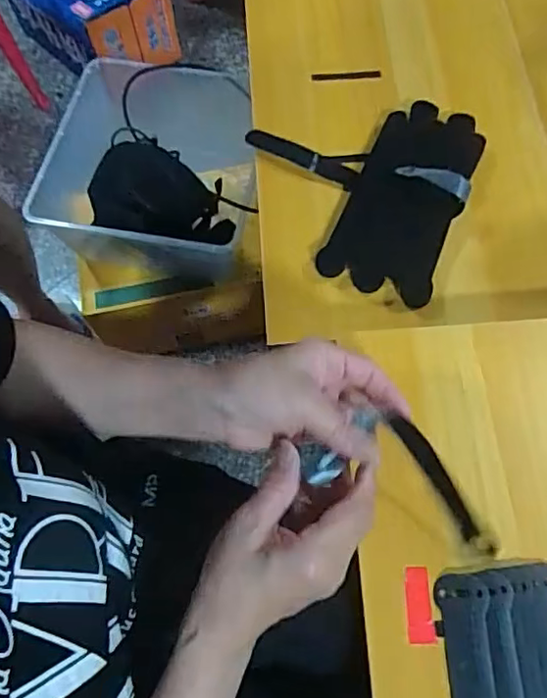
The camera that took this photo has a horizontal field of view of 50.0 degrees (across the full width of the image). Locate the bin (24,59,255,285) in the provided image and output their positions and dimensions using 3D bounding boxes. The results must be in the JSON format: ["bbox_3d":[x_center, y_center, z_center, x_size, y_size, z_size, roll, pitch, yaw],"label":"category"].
[{"bbox_3d":[-0.185,-0.258,0.886,0.306,0.171,0.306,-1,68,2],"label":"bin"}]

